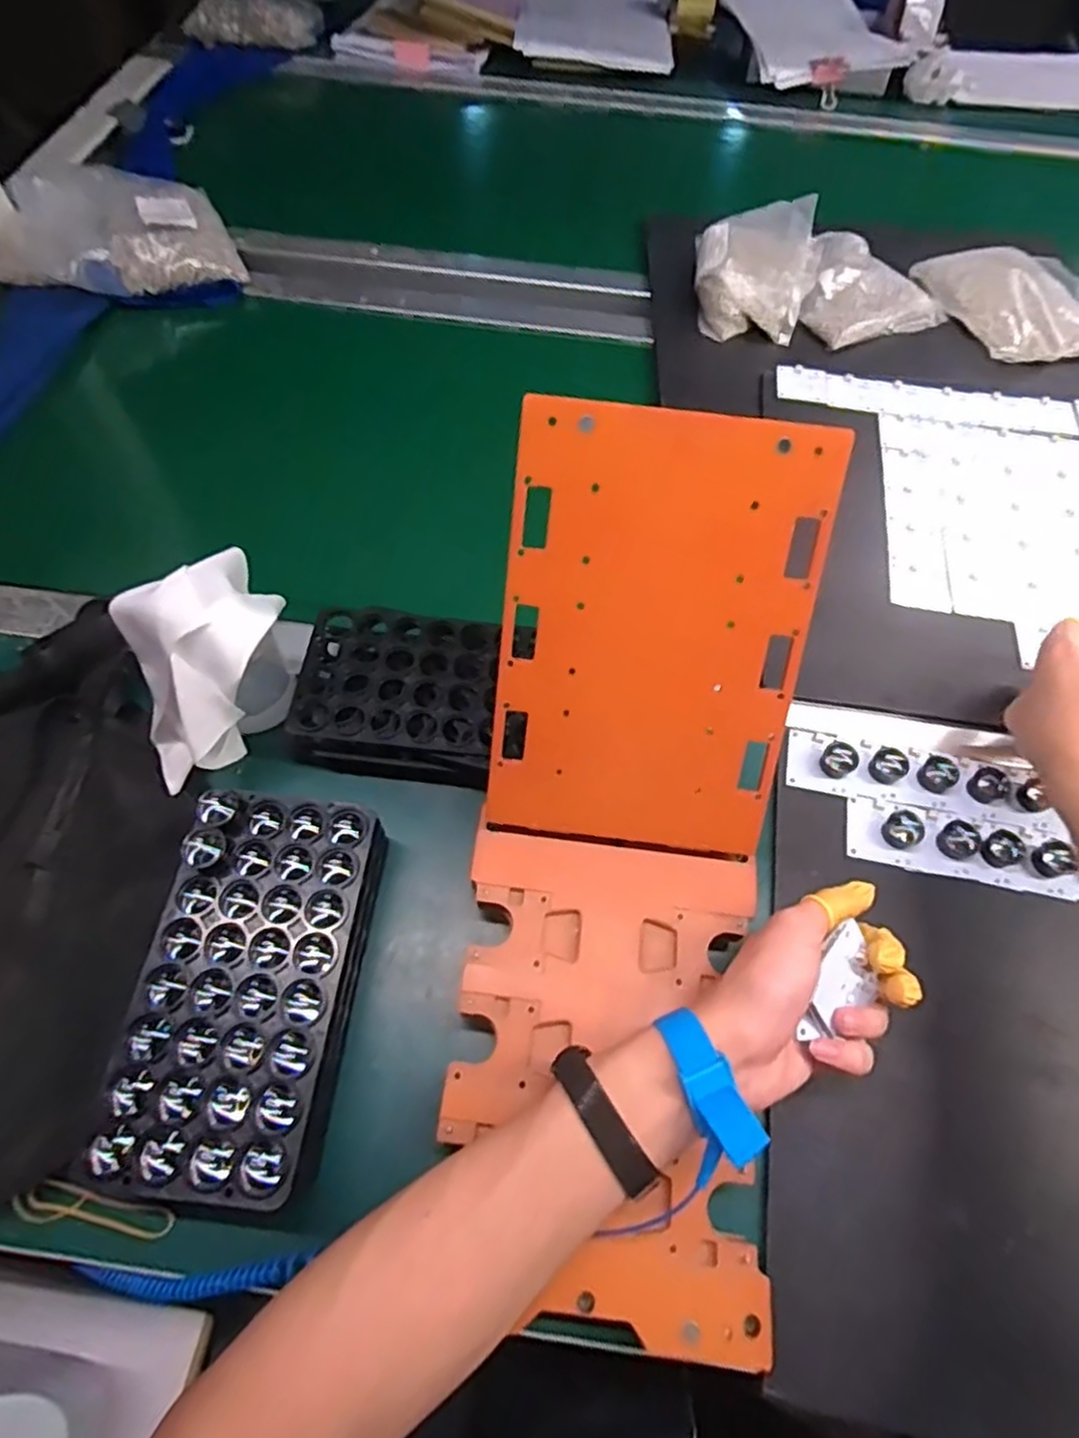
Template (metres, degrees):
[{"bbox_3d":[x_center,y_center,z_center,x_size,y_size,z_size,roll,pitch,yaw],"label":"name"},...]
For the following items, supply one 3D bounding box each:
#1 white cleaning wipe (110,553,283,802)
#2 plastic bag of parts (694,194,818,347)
[{"bbox_3d":[-0.207,-0.031,0.423,0.109,0.097,0.089,-25,65,-15],"label":"white cleaning wipe"},{"bbox_3d":[0.221,-0.472,0.716,0.123,0.045,0.171,17,62,7],"label":"plastic bag of parts"}]

